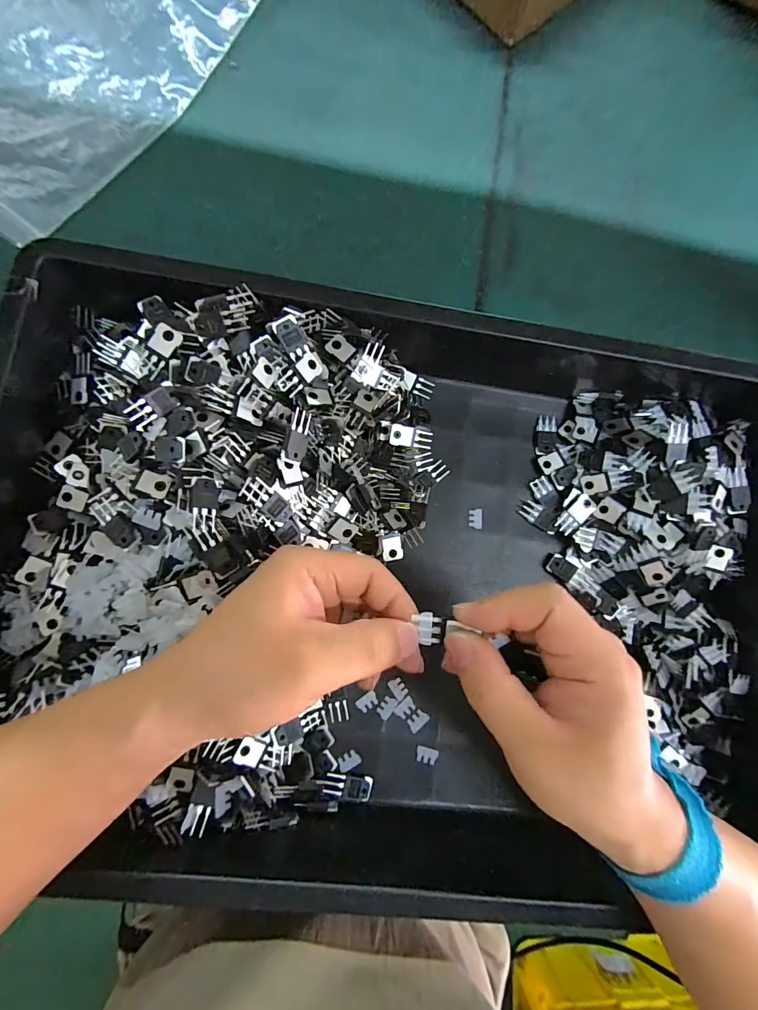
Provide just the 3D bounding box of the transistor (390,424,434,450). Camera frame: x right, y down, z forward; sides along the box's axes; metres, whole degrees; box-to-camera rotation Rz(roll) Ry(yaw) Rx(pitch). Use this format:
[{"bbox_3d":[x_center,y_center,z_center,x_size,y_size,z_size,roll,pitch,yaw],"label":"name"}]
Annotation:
[{"bbox_3d":[0.025,-0.053,0.316,0.035,0.006,0.016,6,81,-23],"label":"transistor"}]

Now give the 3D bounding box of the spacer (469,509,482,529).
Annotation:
[{"bbox_3d":[0.079,0.011,0.327,0.011,0.004,0.016,5,82,-5],"label":"spacer"}]

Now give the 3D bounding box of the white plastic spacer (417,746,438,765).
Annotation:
[{"bbox_3d":[0.036,0.187,0.300,0.015,0.004,0.011,14,81,-4],"label":"white plastic spacer"}]

